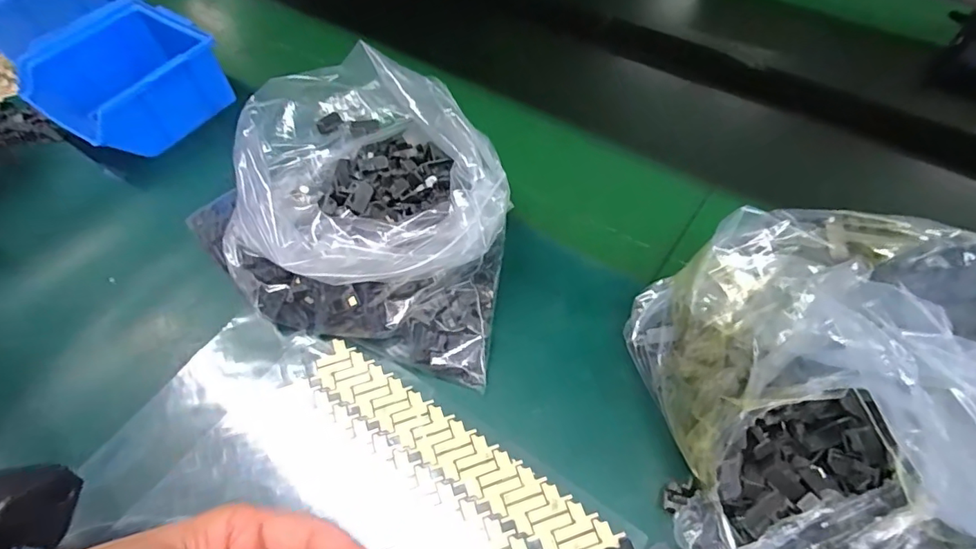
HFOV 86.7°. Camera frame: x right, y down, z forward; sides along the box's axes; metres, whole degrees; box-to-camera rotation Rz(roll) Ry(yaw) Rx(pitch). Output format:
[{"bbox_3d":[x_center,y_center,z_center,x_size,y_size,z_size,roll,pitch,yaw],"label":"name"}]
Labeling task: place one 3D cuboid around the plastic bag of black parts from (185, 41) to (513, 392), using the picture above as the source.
[{"bbox_3d":[-0.076,-0.048,0.362,0.178,0.102,0.197,7,54,6],"label":"plastic bag of black parts"}]

